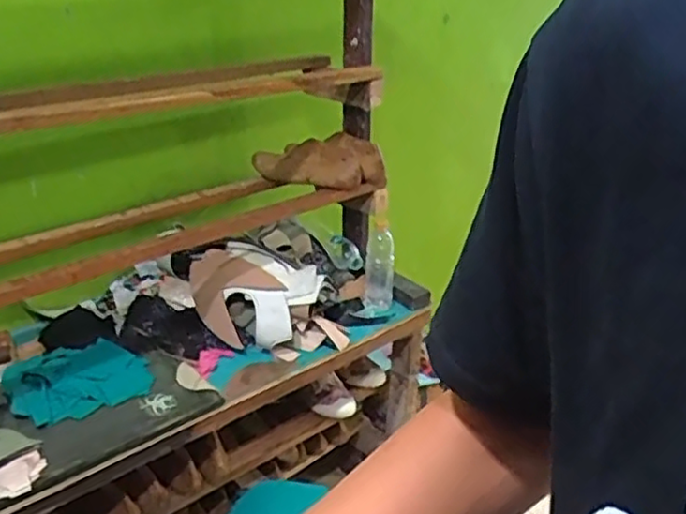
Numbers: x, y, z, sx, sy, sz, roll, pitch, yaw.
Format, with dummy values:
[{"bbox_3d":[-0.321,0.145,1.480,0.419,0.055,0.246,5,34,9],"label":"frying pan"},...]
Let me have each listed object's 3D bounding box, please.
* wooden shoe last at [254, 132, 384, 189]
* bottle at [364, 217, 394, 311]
[{"bbox_3d":[-0.059,-0.194,1.394,0.259,0.090,0.087,11,27,21],"label":"wooden shoe last"},{"bbox_3d":[0.075,0.017,1.422,0.059,0.179,0.066,2,25,2],"label":"bottle"}]

